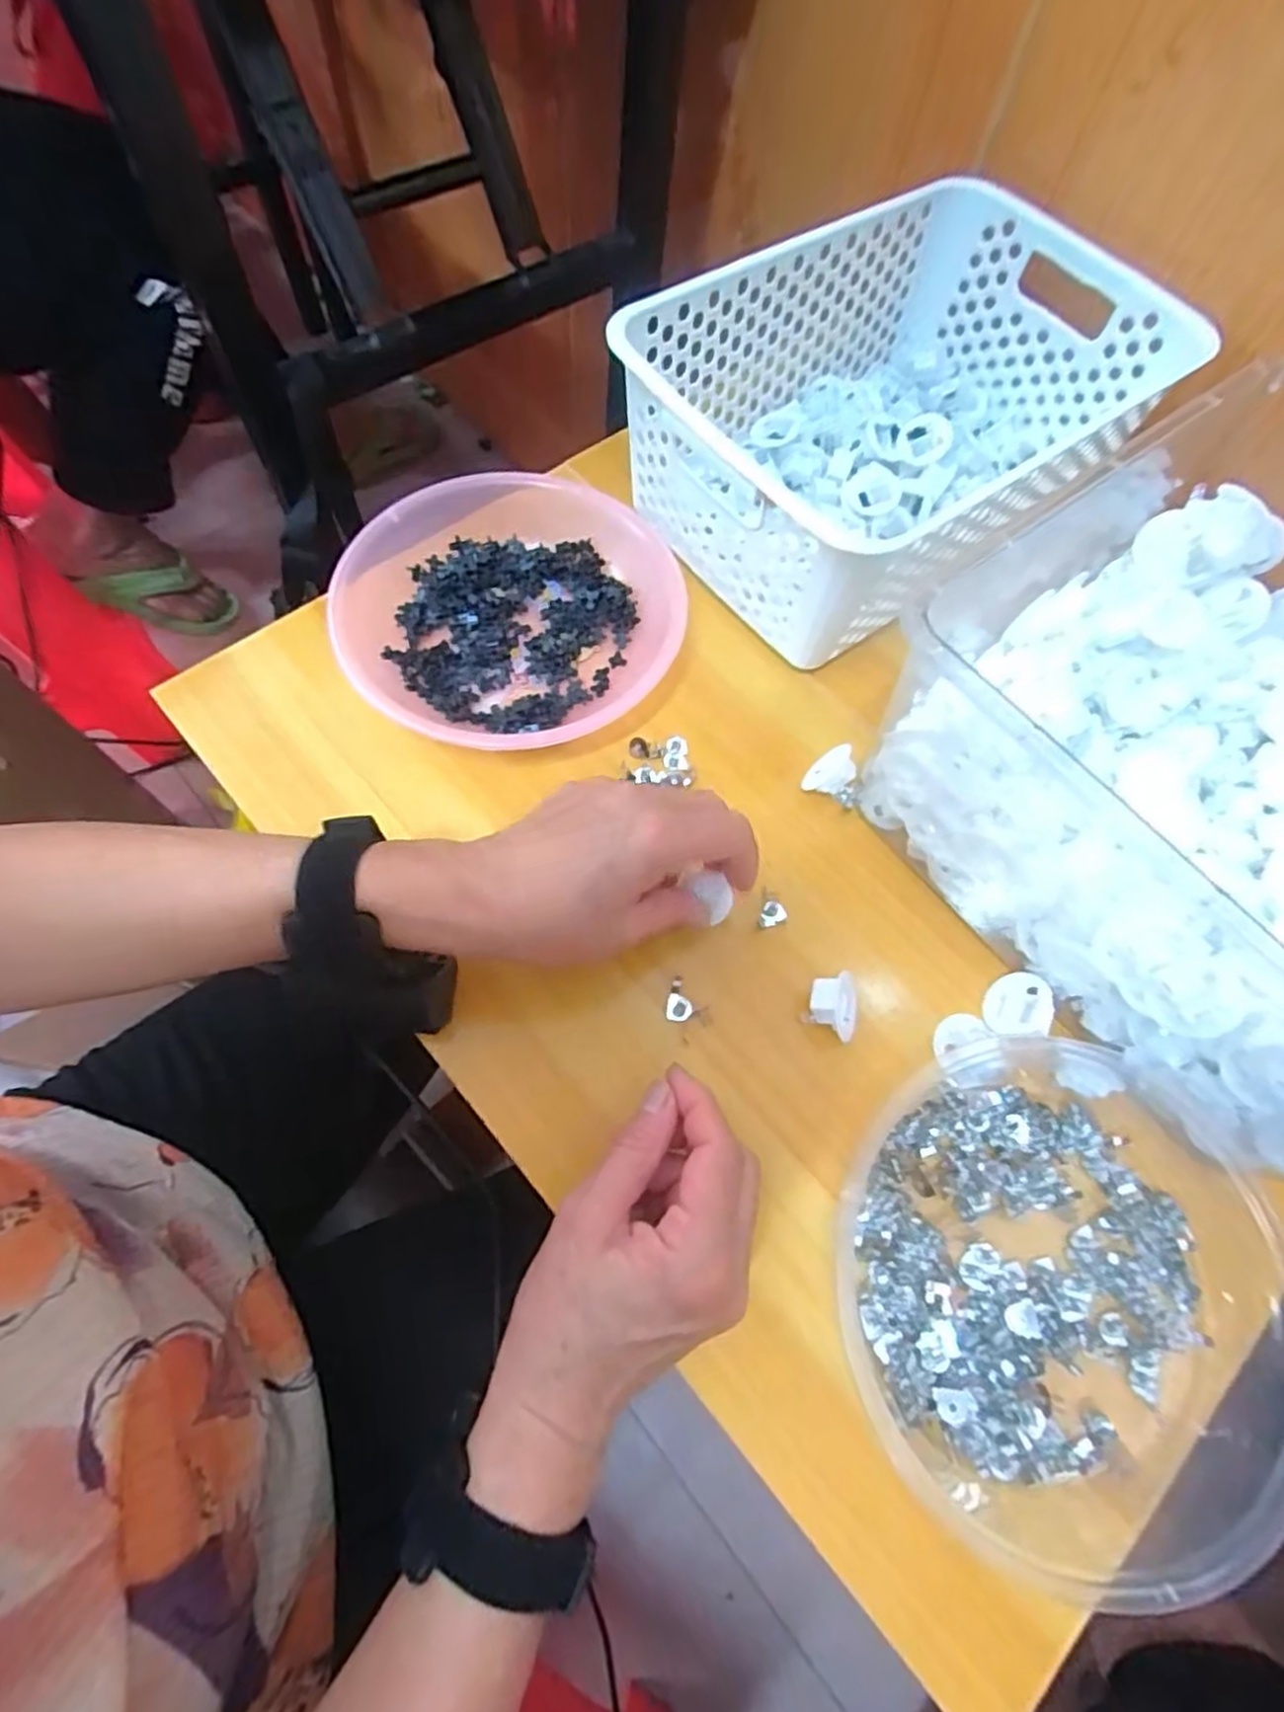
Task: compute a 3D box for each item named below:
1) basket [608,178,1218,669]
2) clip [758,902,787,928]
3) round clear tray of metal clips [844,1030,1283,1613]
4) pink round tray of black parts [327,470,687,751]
[{"bbox_3d":[0.149,-0.272,0.454,0.304,0.105,0.202,-39,74,-18],"label":"basket"},{"bbox_3d":[0.067,0.029,0.379,0.015,0.004,0.012,-14,68,-9],"label":"clip"},{"bbox_3d":[0.177,0.174,0.304,0.196,0.042,0.177,-34,73,-16],"label":"round clear tray of metal clips"},{"bbox_3d":[-0.074,-0.139,0.428,0.186,0.043,0.189,1,67,-3],"label":"pink round tray of black parts"}]

